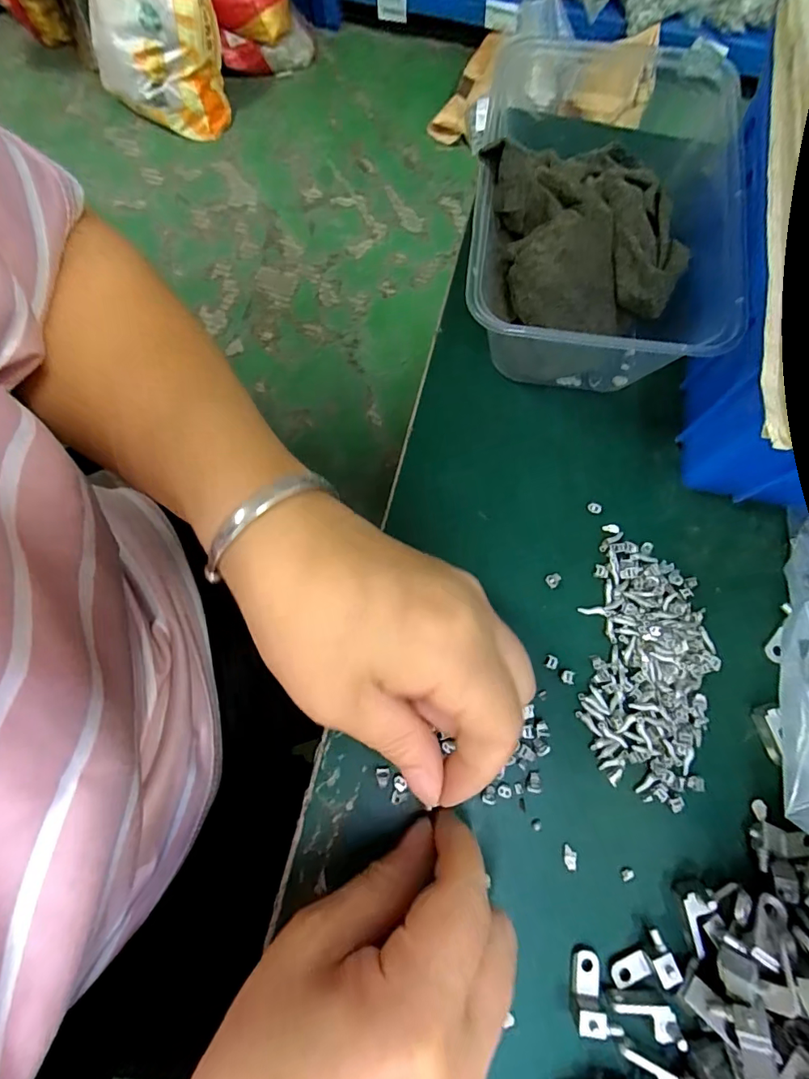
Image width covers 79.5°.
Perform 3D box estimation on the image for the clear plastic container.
[{"bbox_3d":[0.088,-0.138,0.233,0.113,0.061,0.146,7,75,2],"label":"clear plastic container"}]

